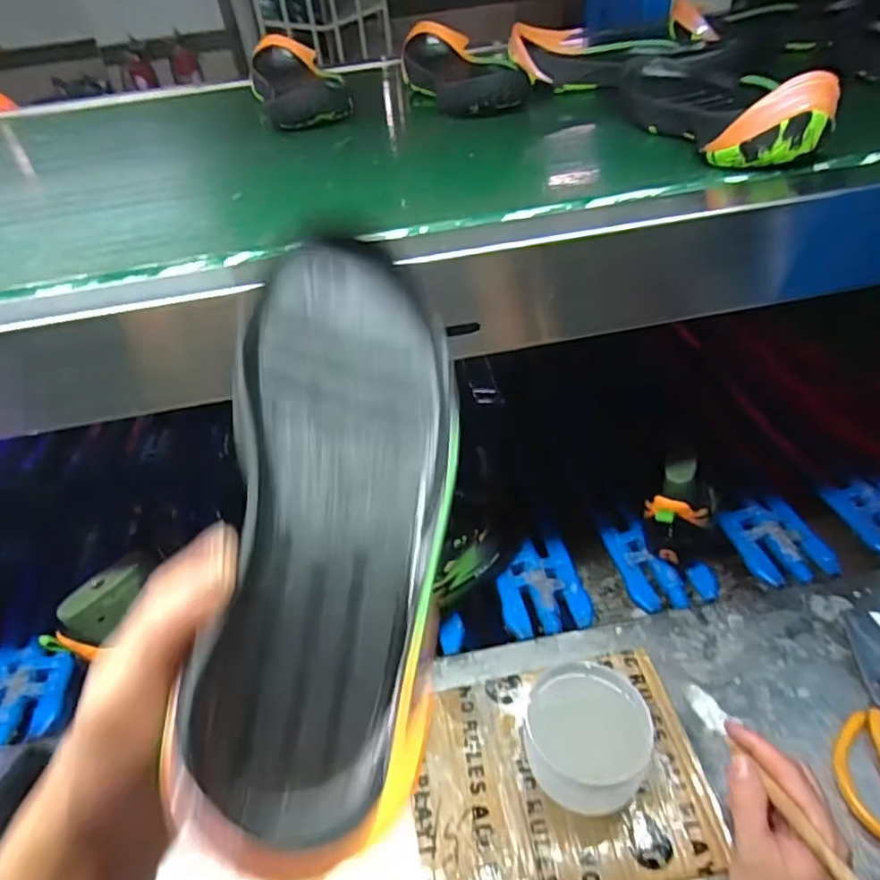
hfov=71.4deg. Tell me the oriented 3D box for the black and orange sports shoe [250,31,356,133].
[{"bbox_3d":[-0.170,-0.424,0.726,0.088,0.052,0.276,-16,43,-12],"label":"black and orange sports shoe"}]

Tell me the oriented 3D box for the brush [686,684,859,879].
[{"bbox_3d":[0.227,0.235,0.430,0.014,0.018,0.188,-12,20,-7],"label":"brush"}]

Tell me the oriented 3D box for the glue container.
[{"bbox_3d":[0.116,0.234,0.483,0.089,0.073,0.087,-3,42,3],"label":"glue container"}]

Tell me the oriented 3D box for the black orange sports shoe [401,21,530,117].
[{"bbox_3d":[0.020,-0.416,0.694,0.086,0.058,0.266,-12,42,-8],"label":"black orange sports shoe"}]

